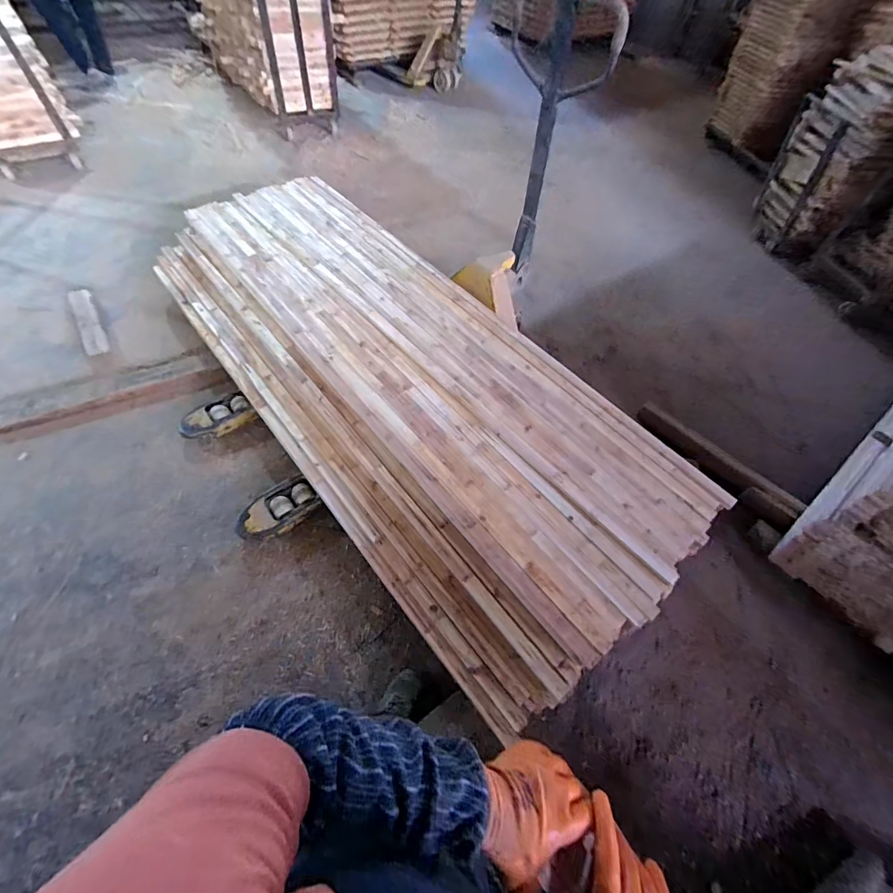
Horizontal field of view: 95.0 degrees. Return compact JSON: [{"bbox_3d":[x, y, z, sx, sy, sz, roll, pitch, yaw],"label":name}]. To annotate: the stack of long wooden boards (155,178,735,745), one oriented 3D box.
[{"bbox_3d":[-0.253,-0.294,1.620,0.969,0.293,2.354,-35,66,-26],"label":"stack of long wooden boards"}]

